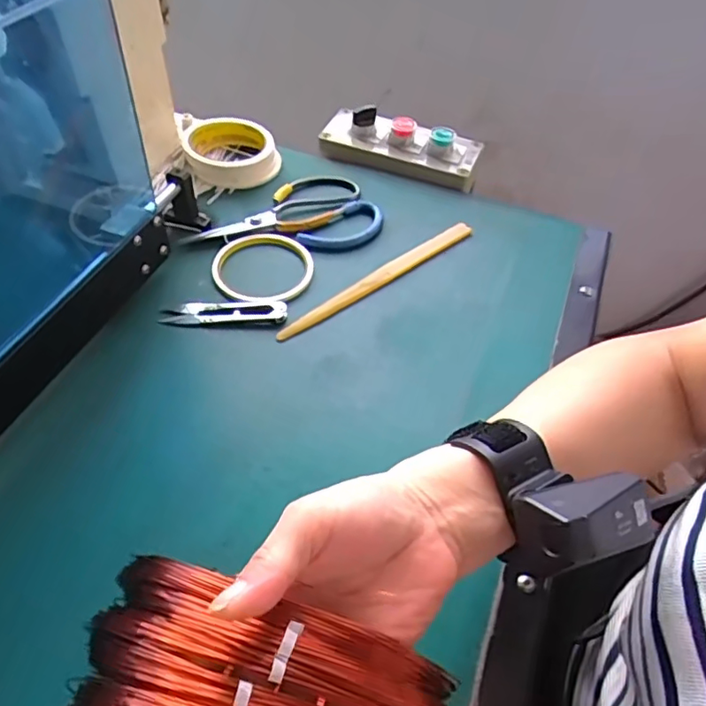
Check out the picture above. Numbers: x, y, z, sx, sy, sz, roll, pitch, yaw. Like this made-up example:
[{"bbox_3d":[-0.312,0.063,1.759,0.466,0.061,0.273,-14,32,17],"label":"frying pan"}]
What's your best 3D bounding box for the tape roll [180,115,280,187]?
[{"bbox_3d":[-0.129,-0.217,0.613,0.096,0.032,0.099,1,50,-2],"label":"tape roll"}]

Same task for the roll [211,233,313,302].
[{"bbox_3d":[-0.080,-0.079,0.519,0.089,0.009,0.091,1,50,-2],"label":"roll"}]

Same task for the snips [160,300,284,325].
[{"bbox_3d":[-0.108,-0.035,0.477,0.103,0.008,0.023,2,50,-2],"label":"snips"}]

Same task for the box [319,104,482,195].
[{"bbox_3d":[0.052,-0.234,0.634,0.170,0.045,0.057,14,51,9],"label":"box"}]

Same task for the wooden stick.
[{"bbox_3d":[0.025,-0.069,0.516,0.228,0.006,0.016,-32,59,-26],"label":"wooden stick"}]

